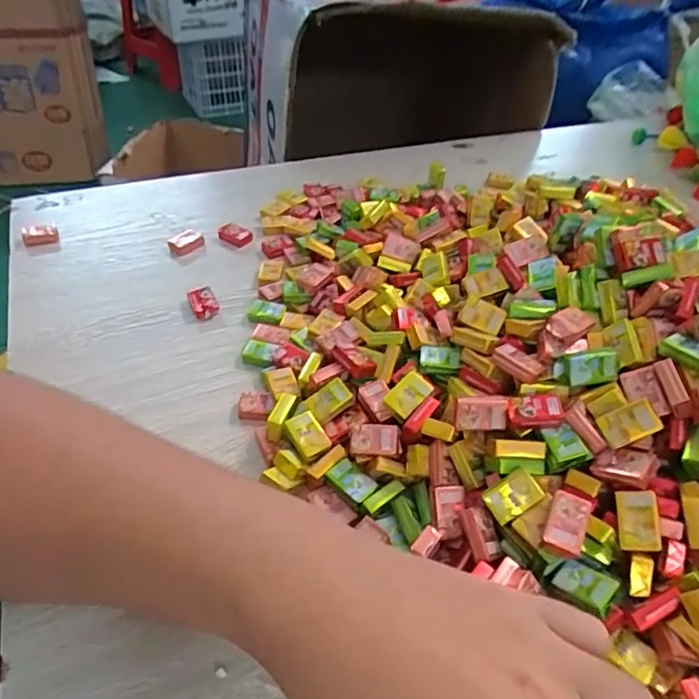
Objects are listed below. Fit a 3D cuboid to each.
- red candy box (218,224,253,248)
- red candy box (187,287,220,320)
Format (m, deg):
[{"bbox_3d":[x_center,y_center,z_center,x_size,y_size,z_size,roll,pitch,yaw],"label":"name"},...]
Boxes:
[{"bbox_3d":[-0.100,-0.101,0.495,0.026,0.010,0.017,22,47,19],"label":"red candy box"},{"bbox_3d":[-0.110,-0.035,0.427,0.018,0.012,0.029,-19,48,-22],"label":"red candy box"}]

